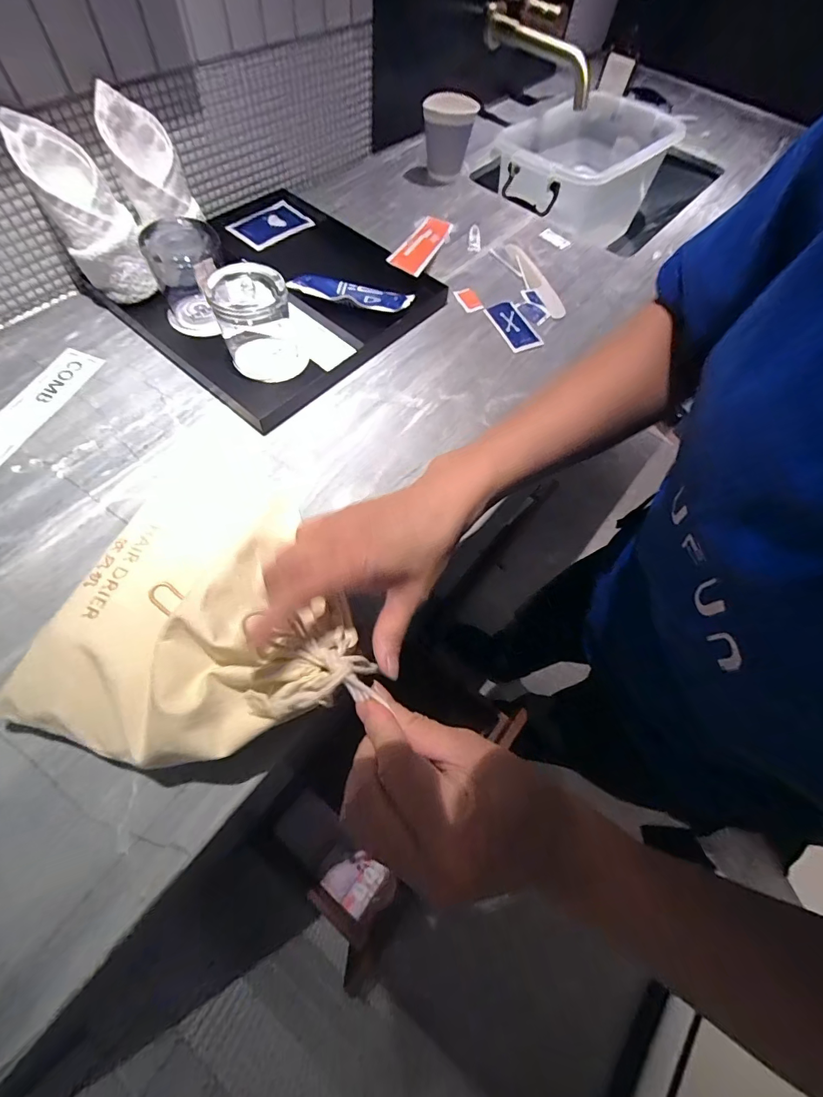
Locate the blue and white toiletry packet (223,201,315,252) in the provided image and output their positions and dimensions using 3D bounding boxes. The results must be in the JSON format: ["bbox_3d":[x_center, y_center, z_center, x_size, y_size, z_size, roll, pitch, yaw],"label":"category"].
[{"bbox_3d":[-0.202,-0.465,0.600,0.067,0.006,0.104,39,67,14],"label":"blue and white toiletry packet"}]

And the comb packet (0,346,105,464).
[{"bbox_3d":[-0.398,-0.138,0.426,0.045,0.007,0.195,20,64,6],"label":"comb packet"}]

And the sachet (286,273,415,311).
[{"bbox_3d":[-0.073,-0.319,0.517,0.144,0.011,0.049,12,64,2],"label":"sachet"}]

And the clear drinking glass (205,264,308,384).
[{"bbox_3d":[-0.160,-0.238,0.445,0.080,0.087,0.080,-21,67,-14],"label":"clear drinking glass"}]

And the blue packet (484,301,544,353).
[{"bbox_3d":[0.132,-0.290,0.547,0.045,0.005,0.087,-19,66,-13],"label":"blue packet"}]

